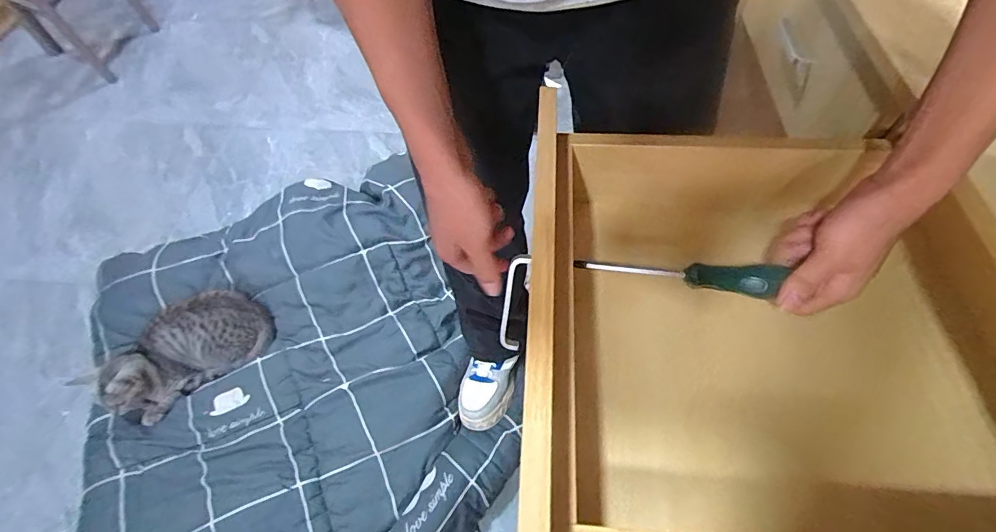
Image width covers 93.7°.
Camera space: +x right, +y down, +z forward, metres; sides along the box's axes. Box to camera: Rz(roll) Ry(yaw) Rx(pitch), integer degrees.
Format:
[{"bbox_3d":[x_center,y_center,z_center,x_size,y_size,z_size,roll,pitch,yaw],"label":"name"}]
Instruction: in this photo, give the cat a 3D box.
[{"bbox_3d":[-0.622,0.163,0.939,0.293,0.110,0.168,-41,65,-21],"label":"cat"}]

